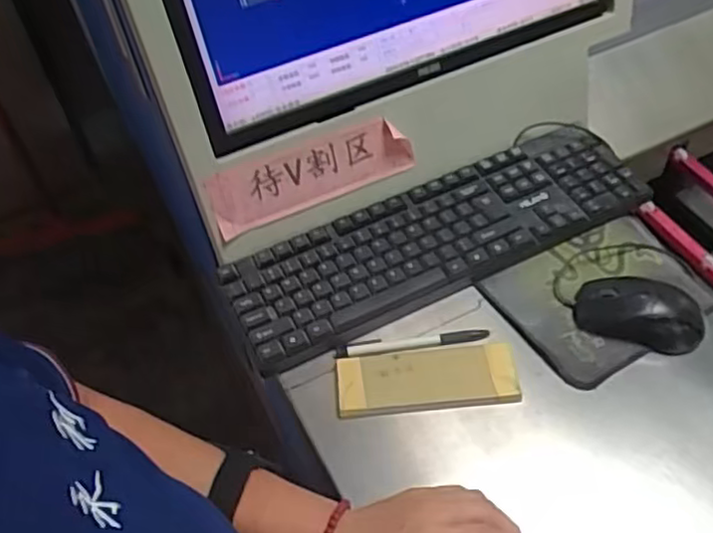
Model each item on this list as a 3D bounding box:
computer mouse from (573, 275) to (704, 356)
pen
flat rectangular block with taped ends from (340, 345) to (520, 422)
[{"bbox_3d":[0.256,0.040,0.628,0.111,0.037,0.060,9,53,10],"label":"computer mouse"},{"bbox_3d":[0.050,0.070,0.629,0.137,0.007,0.013,-7,52,-3],"label":"pen"},{"bbox_3d":[0.060,0.096,0.602,0.151,0.010,0.057,-6,52,-2],"label":"flat rectangular block with taped ends"}]

